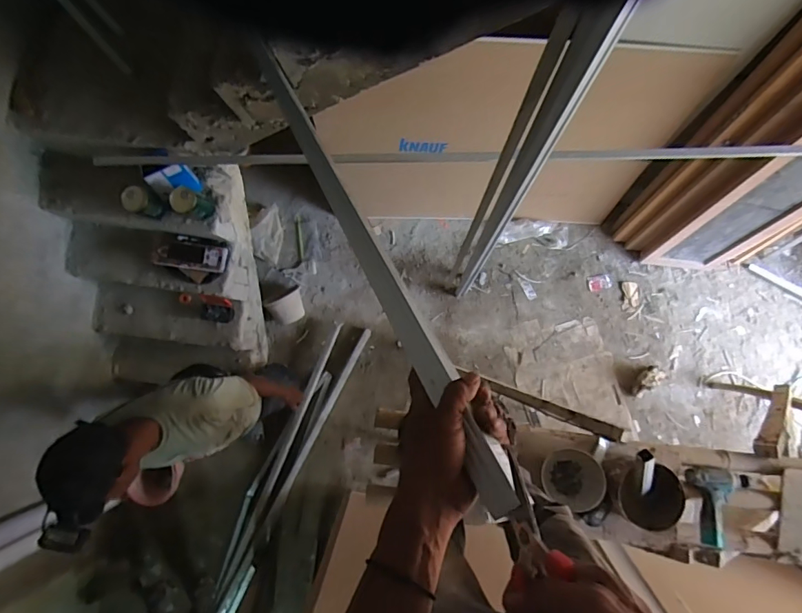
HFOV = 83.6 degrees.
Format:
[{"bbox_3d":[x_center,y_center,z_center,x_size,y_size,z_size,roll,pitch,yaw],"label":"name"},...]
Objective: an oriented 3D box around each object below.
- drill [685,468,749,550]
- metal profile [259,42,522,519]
[{"bbox_3d":[0.904,0.551,1.252,0.177,0.077,0.196,-5,85,2],"label":"drill"},{"bbox_3d":[-0.081,-0.153,0.615,0.035,0.020,0.876,-28,55,0],"label":"metal profile"}]

